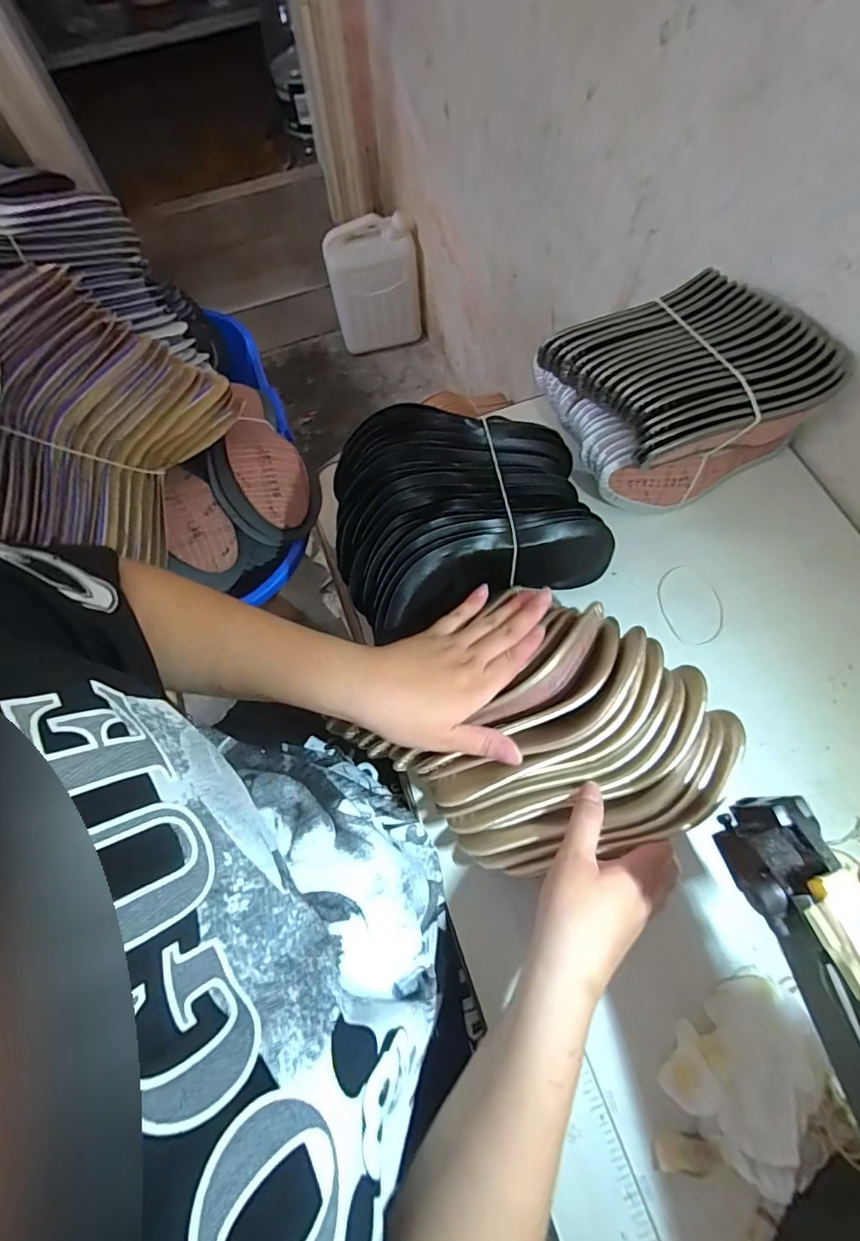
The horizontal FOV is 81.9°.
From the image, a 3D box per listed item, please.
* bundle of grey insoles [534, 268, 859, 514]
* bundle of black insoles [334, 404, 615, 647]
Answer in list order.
[{"bbox_3d":[0.247,-0.223,0.504,0.194,0.125,0.187,-27,70,-9],"label":"bundle of grey insoles"},{"bbox_3d":[0.026,-0.107,0.492,0.246,0.081,0.214,-20,69,-6],"label":"bundle of black insoles"}]

